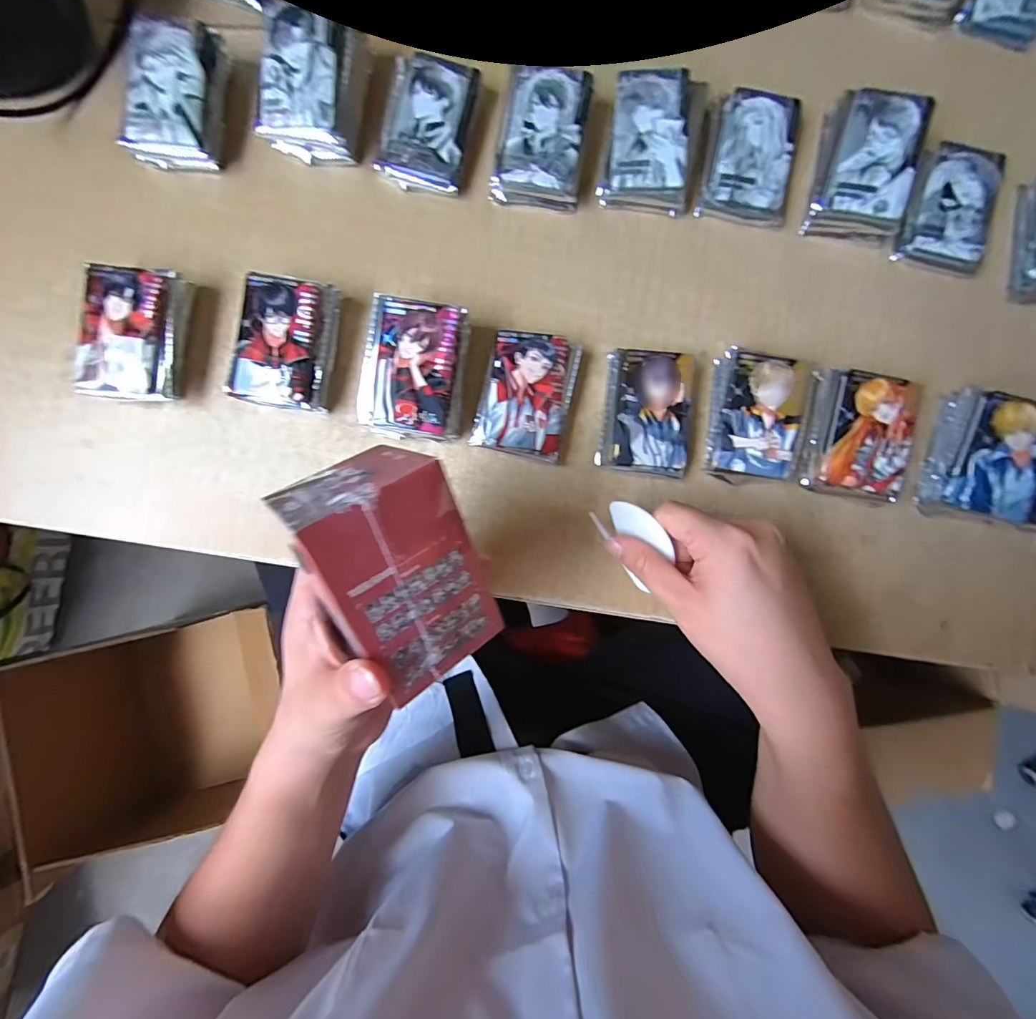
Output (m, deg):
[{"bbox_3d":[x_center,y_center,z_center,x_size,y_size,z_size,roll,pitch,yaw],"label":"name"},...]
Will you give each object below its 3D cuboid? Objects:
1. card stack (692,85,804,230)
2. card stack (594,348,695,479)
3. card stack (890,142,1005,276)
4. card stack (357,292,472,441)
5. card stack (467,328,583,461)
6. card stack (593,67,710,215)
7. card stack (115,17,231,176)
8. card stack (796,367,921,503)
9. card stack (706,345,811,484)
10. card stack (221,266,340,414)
[{"bbox_3d":[0.178,-0.271,0.345,0.067,0.017,0.092,7,88,-2],"label":"card stack"},{"bbox_3d":[0.094,-0.071,0.334,0.062,0.022,0.087,7,88,-2],"label":"card stack"},{"bbox_3d":[0.337,-0.235,0.351,0.060,0.020,0.092,14,88,-2],"label":"card stack"},{"bbox_3d":[-0.074,-0.098,0.321,0.070,0.043,0.089,9,88,-2],"label":"card stack"},{"bbox_3d":[0.007,-0.084,0.333,0.065,0.021,0.089,13,88,-2],"label":"card stack"},{"bbox_3d":[0.101,-0.277,0.340,0.067,0.028,0.089,6,88,-2],"label":"card stack"},{"bbox_3d":[-0.248,-0.300,0.329,0.059,0.031,0.091,12,88,-2],"label":"card stack"},{"bbox_3d":[0.250,-0.055,0.335,0.067,0.034,0.092,9,88,-2],"label":"card stack"},{"bbox_3d":[0.173,-0.067,0.329,0.058,0.033,0.090,9,88,-2],"label":"card stack"},{"bbox_3d":[-0.168,-0.119,0.324,0.064,0.030,0.089,11,88,-2],"label":"card stack"}]

